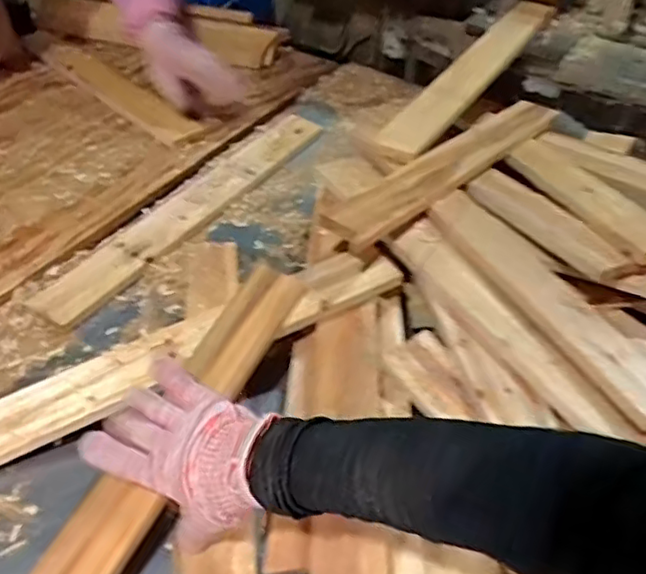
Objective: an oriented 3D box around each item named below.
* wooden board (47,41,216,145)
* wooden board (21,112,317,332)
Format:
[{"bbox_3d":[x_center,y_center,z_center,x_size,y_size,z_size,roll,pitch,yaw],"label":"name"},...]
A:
[{"bbox_3d":[-0.339,-0.337,1.052,0.074,0.026,0.412,-33,55,-30],"label":"wooden board"},{"bbox_3d":[-0.164,-0.118,0.853,0.065,0.020,0.500,28,50,22],"label":"wooden board"}]

